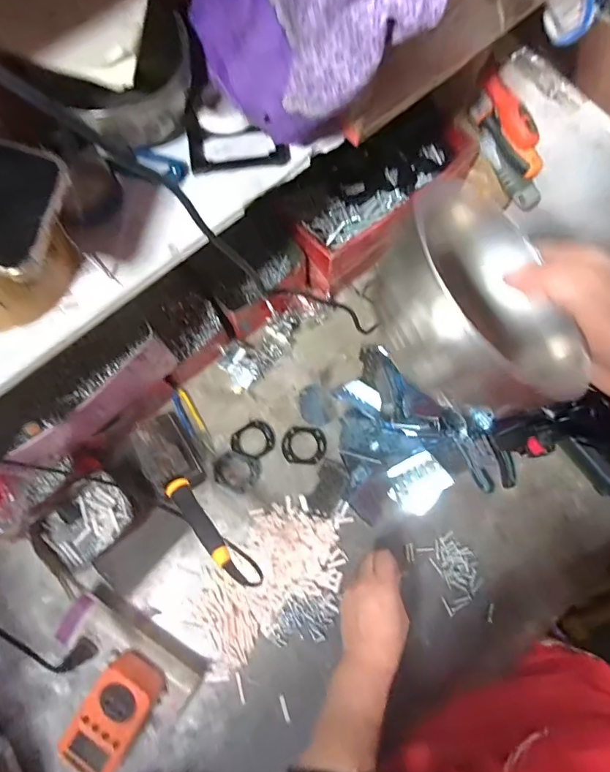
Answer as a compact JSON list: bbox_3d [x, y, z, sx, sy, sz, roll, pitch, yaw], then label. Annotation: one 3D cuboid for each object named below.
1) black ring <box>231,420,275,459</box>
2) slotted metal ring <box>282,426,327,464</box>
[{"bbox_3d":[-0.069,0.074,0.600,0.058,0.004,0.048,-35,79,-8],"label":"black ring"},{"bbox_3d":[-0.001,0.079,0.596,0.059,0.004,0.049,4,77,1],"label":"slotted metal ring"}]

